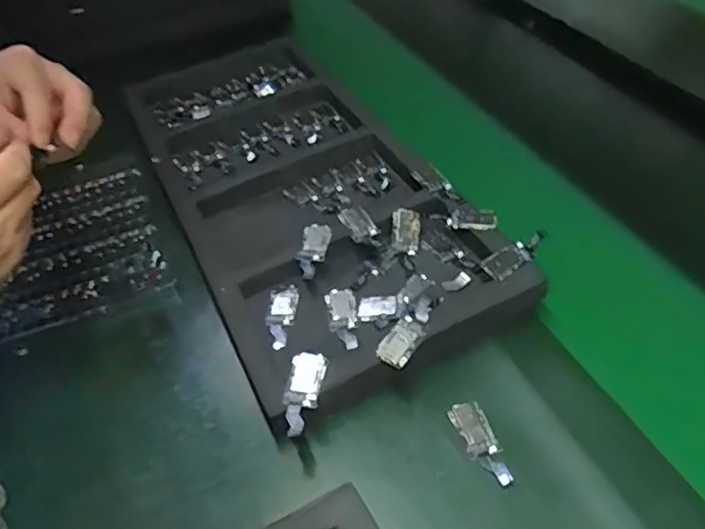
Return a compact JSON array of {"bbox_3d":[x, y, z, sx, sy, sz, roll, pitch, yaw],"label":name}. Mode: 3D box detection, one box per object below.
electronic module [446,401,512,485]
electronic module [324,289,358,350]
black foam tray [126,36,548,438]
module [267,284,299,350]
[{"bbox_3d":[0.084,0.115,0.392,0.022,0.006,0.060,-18,48,-11],"label":"electronic module"},{"bbox_3d":[-0.007,0.041,0.460,0.022,0.004,0.058,-10,47,-3],"label":"electronic module"},{"bbox_3d":[-0.054,-0.087,0.582,0.228,0.049,0.500,-22,49,-15],"label":"black foam tray"},{"bbox_3d":[-0.055,0.040,0.473,0.022,0.007,0.056,-3,47,3],"label":"module"}]

